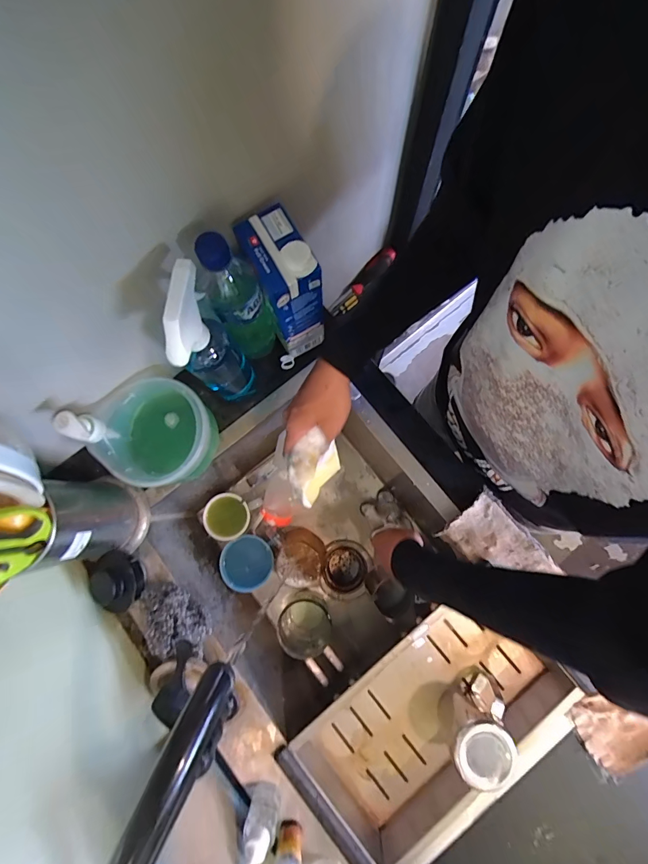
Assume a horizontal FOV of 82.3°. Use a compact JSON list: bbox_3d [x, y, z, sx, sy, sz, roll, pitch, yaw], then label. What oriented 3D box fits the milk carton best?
[{"bbox_3d":[-0.048,-0.177,0.473,0.057,0.180,0.086,-28,81,-3],"label":"milk carton"}]

